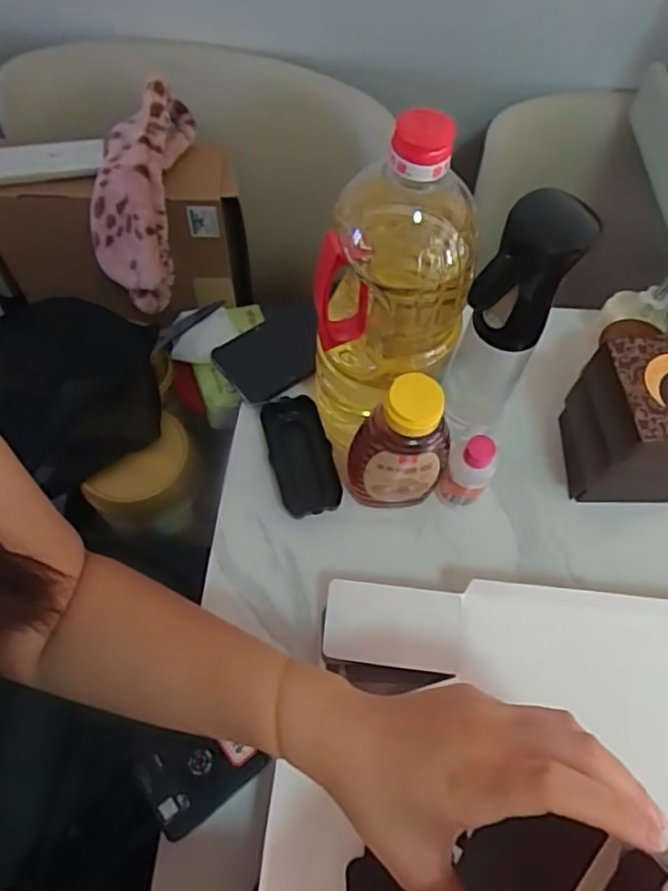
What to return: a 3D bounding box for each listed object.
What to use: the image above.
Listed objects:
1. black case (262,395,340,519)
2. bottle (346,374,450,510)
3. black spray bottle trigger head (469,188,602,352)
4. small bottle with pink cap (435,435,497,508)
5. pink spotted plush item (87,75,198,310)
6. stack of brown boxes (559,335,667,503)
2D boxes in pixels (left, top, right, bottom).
[{"bbox_3d":[-0.028,0.009,0.545,0.052,0.019,0.115,-13,65,-8],"label":"black case"},{"bbox_3d":[0.051,0.004,0.481,0.075,0.151,0.047,-1,64,-3],"label":"bottle"},{"bbox_3d":[0.127,-0.108,0.408,0.050,0.102,0.054,29,66,11],"label":"black spray bottle trigger head"},{"bbox_3d":[0.108,0.024,0.511,0.035,0.089,0.031,12,64,4],"label":"small bottle with pink cap"},{"bbox_3d":[-0.204,-0.261,0.650,0.081,0.081,0.222,11,98,3],"label":"pink spotted plush item"},{"bbox_3d":[0.251,-0.015,0.504,0.099,0.133,0.089,-3,64,-4],"label":"stack of brown boxes"}]

